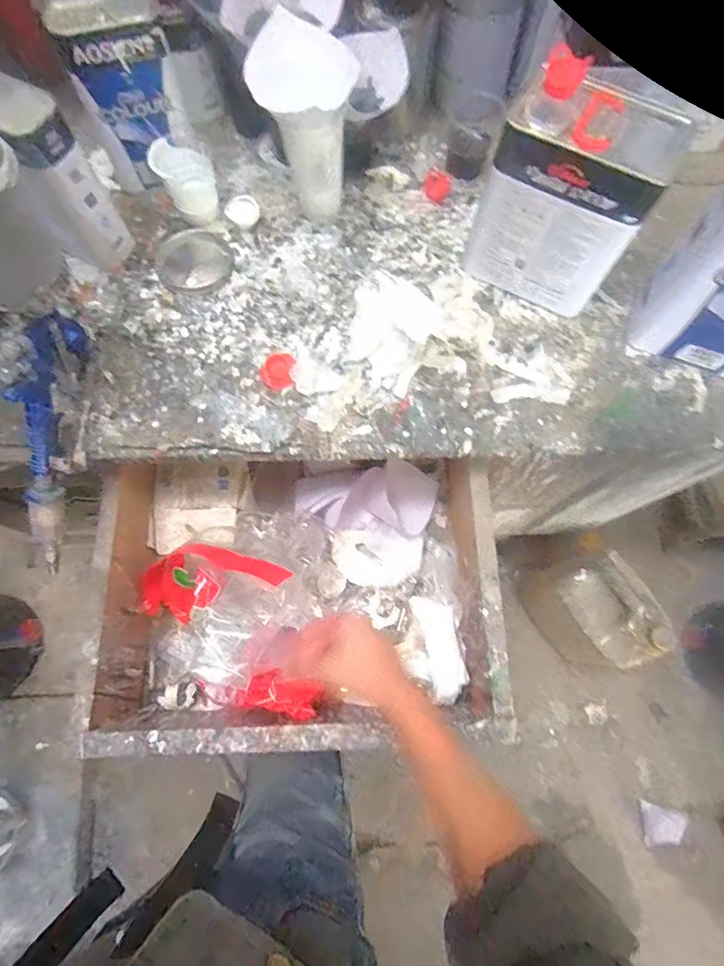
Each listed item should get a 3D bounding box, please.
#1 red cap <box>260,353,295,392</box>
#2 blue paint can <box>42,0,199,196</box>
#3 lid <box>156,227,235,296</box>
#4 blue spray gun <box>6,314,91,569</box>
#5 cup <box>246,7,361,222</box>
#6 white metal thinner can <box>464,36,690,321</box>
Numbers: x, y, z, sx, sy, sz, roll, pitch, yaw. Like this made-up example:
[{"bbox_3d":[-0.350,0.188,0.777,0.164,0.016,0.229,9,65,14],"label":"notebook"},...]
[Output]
[{"bbox_3d":[-0.100,-0.132,0.574,0.043,0.007,0.043,0,89,11],"label":"red cap"},{"bbox_3d":[-0.272,-0.472,0.572,0.124,0.211,0.070,-26,75,-9],"label":"blue paint can"},{"bbox_3d":[-0.216,-0.288,0.627,0.092,0.007,0.106,-23,75,-9],"label":"lid"},{"bbox_3d":[-0.343,-0.039,0.540,0.030,0.108,0.285,13,105,3],"label":"blue spray gun"},{"bbox_3d":[-0.066,-0.397,0.565,0.108,0.185,0.079,16,73,3],"label":"cup"},{"bbox_3d":[0.223,-0.317,0.529,0.156,0.223,0.099,24,73,6],"label":"white metal thinner can"}]

